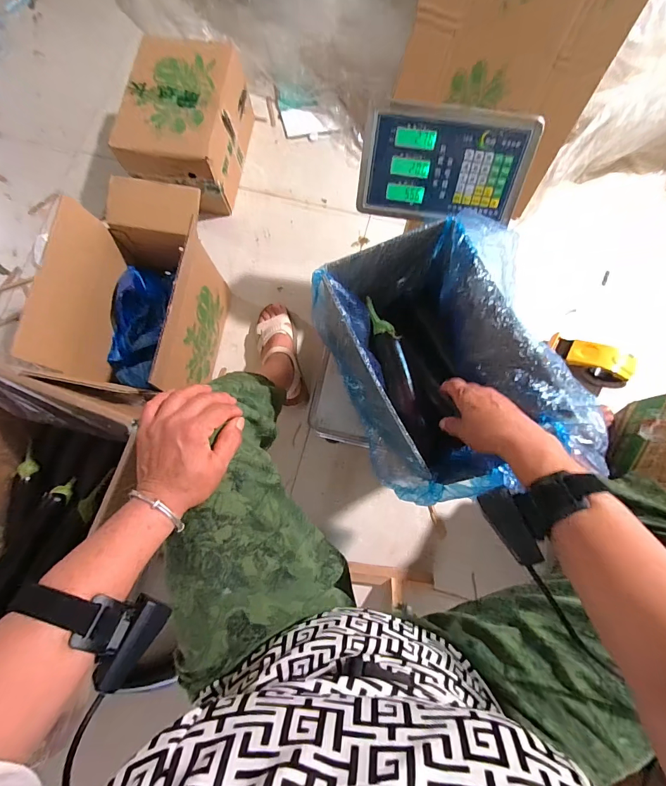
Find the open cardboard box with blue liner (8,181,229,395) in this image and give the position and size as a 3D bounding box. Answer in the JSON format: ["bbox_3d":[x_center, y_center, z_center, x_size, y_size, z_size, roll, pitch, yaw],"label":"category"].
[{"bbox_3d":[-0.378,-0.180,0.755,0.268,0.277,0.336,5,80,2],"label":"open cardboard box with blue liner"}]

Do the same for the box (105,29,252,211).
[{"bbox_3d":[-0.346,-0.612,0.896,0.221,0.184,0.328,11,80,3],"label":"box"}]

